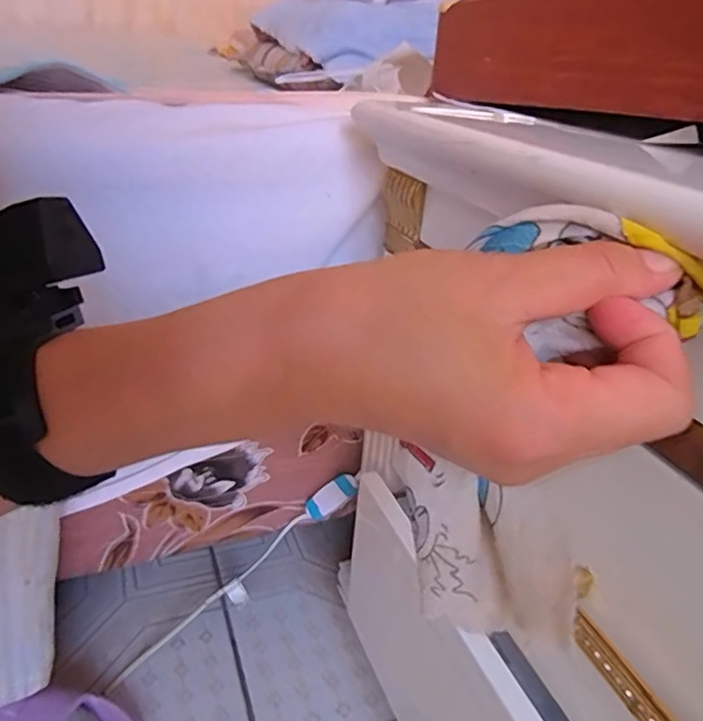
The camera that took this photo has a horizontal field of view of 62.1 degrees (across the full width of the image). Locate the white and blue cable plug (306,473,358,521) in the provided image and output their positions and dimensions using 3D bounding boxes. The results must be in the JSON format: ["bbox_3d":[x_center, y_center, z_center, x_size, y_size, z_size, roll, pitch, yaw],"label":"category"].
[{"bbox_3d":[-0.018,0.131,0.559,0.055,0.020,0.017,-39,32,7],"label":"white and blue cable plug"}]

